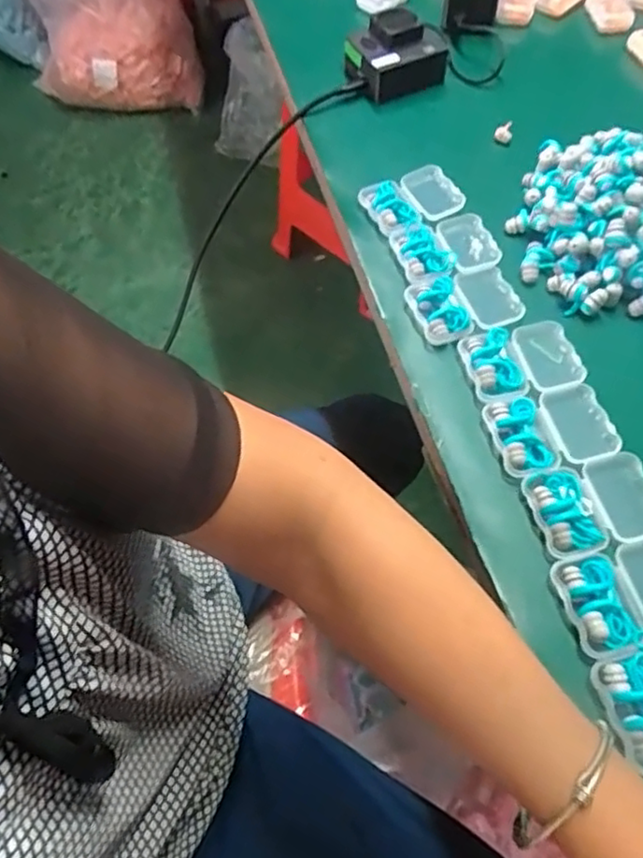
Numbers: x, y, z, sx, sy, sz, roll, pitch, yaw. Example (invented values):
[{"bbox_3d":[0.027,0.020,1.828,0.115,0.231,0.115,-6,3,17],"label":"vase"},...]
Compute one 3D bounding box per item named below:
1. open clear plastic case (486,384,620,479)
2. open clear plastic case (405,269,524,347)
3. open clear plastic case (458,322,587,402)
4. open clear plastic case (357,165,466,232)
[{"bbox_3d":[0.148,0.001,0.415,0.075,0.015,0.054,-13,60,-6],"label":"open clear plastic case"},{"bbox_3d":[0.105,-0.093,0.470,0.074,0.013,0.059,-17,61,-8],"label":"open clear plastic case"},{"bbox_3d":[0.138,-0.049,0.443,0.074,0.016,0.058,-15,60,-7],"label":"open clear plastic case"},{"bbox_3d":[0.077,-0.187,0.529,0.073,0.018,0.057,-27,63,-13],"label":"open clear plastic case"}]

